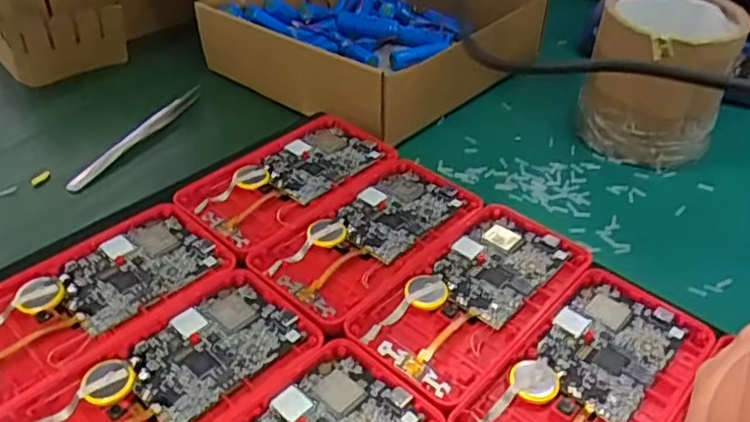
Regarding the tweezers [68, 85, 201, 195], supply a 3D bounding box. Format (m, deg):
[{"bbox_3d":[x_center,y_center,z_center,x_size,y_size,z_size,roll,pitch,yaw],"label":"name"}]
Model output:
[{"bbox_3d":[-0.157,-0.052,0.428,0.015,0.009,0.129,12,41,16],"label":"tweezers"}]

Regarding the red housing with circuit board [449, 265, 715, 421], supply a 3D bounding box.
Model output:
[{"bbox_3d":[0.088,0.068,0.261,0.061,0.009,0.119,29,48,32],"label":"red housing with circuit board"}]

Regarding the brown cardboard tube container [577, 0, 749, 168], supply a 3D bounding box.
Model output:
[{"bbox_3d":[0.182,-0.089,0.411,0.084,0.088,0.090,15,42,20],"label":"brown cardboard tube container"}]

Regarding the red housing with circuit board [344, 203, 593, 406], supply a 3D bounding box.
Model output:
[{"bbox_3d":[0.047,0.038,0.298,0.064,0.010,0.116,27,47,31],"label":"red housing with circuit board"}]

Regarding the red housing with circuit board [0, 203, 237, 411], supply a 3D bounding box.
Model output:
[{"bbox_3d":[-0.128,0.038,0.286,0.062,0.013,0.120,30,49,33],"label":"red housing with circuit board"}]

